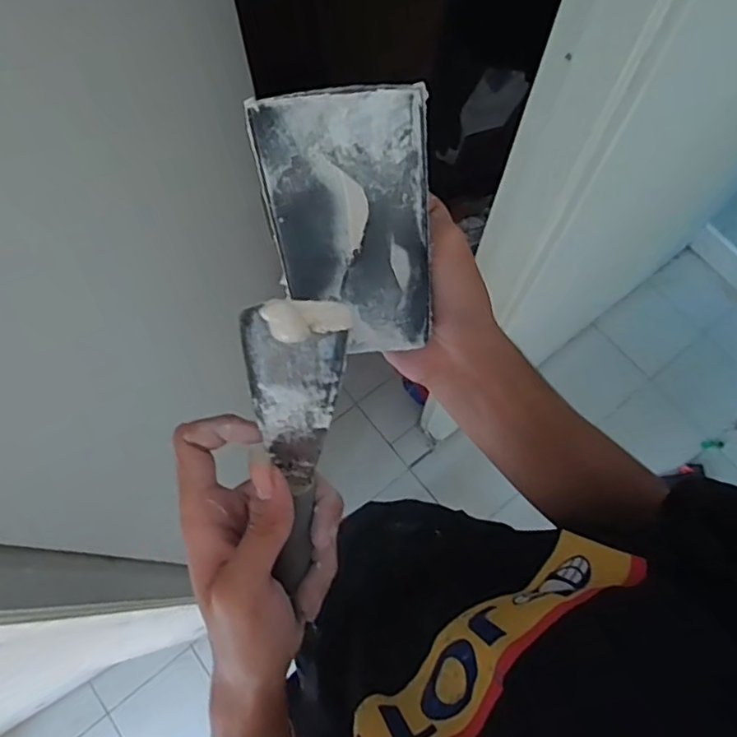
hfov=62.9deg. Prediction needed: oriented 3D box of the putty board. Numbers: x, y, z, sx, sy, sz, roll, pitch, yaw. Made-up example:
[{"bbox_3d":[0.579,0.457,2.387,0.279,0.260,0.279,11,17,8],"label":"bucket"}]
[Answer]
[{"bbox_3d":[-0.009,-0.064,0.288,0.075,0.124,0.004,-5,31,2],"label":"putty board"}]

